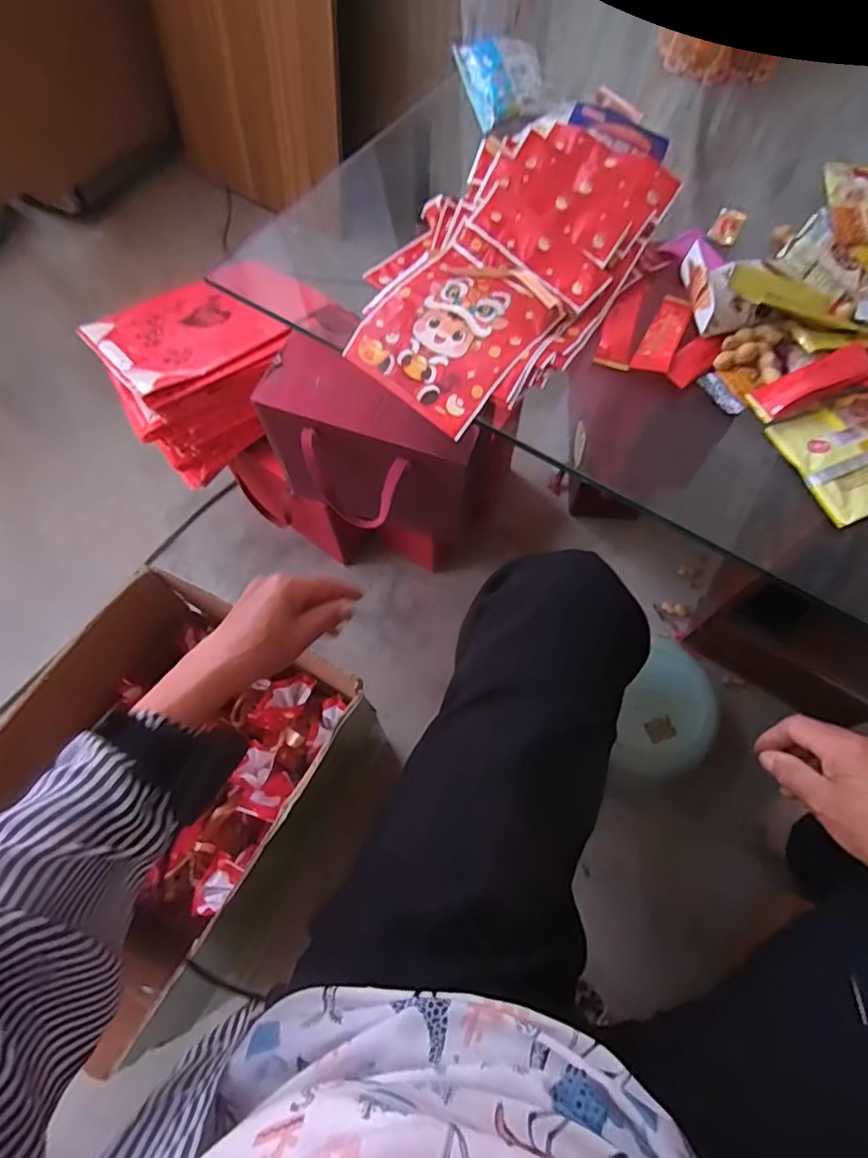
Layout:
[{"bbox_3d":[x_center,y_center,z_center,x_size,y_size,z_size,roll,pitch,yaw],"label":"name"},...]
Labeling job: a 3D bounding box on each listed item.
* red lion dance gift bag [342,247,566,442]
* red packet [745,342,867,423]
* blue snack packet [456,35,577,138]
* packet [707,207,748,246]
[{"bbox_3d":[0.019,-0.229,0.520,0.142,0.024,0.160,40,90,15],"label":"red lion dance gift bag"},{"bbox_3d":[0.321,-0.168,0.476,0.103,0.011,0.032,-26,68,4],"label":"red packet"},{"bbox_3d":[0.091,-0.600,0.670,0.107,0.035,0.117,-20,87,2],"label":"blue snack packet"},{"bbox_3d":[0.313,-0.376,0.596,0.028,0.010,0.048,29,70,12],"label":"packet"}]

